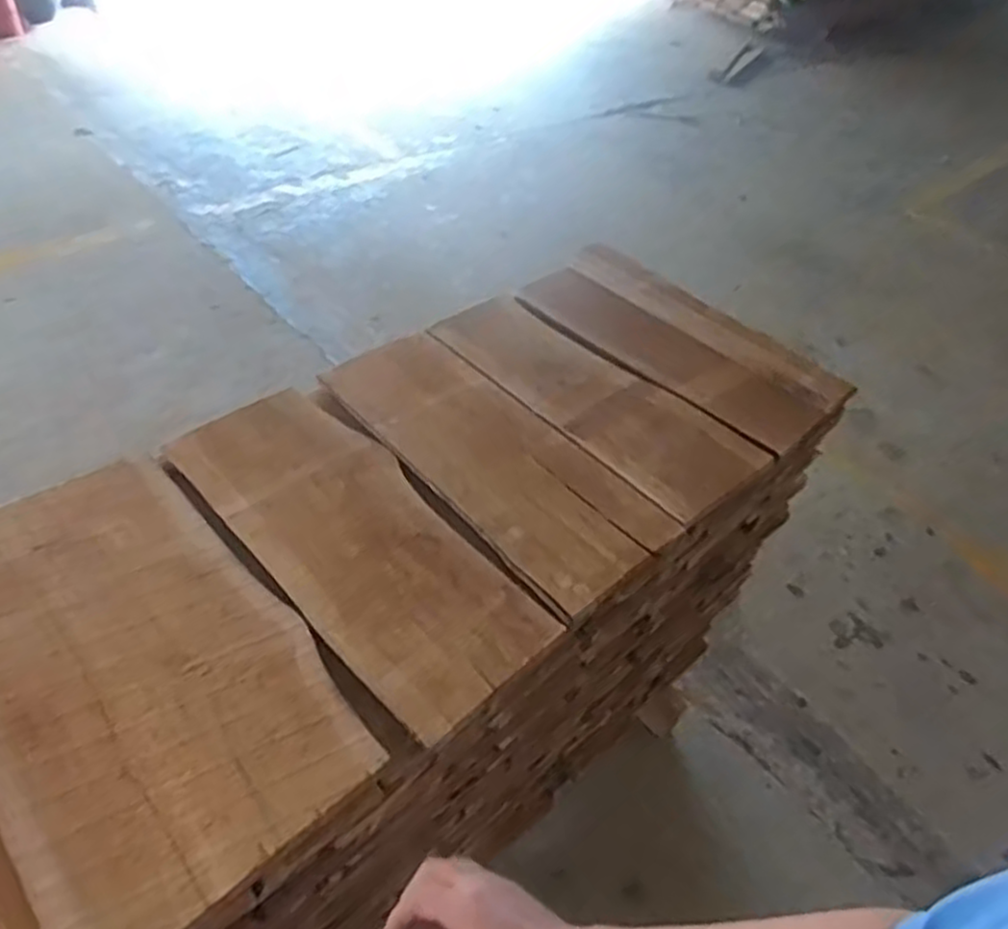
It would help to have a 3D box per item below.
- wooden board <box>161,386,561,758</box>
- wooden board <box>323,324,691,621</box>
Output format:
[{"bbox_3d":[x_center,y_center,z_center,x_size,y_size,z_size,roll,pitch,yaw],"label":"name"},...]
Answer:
[{"bbox_3d":[-0.179,0.075,0.867,0.206,0.015,0.520,-29,53,-34],"label":"wooden board"},{"bbox_3d":[-0.022,-0.030,0.984,0.202,0.019,0.521,-27,51,-32],"label":"wooden board"}]

